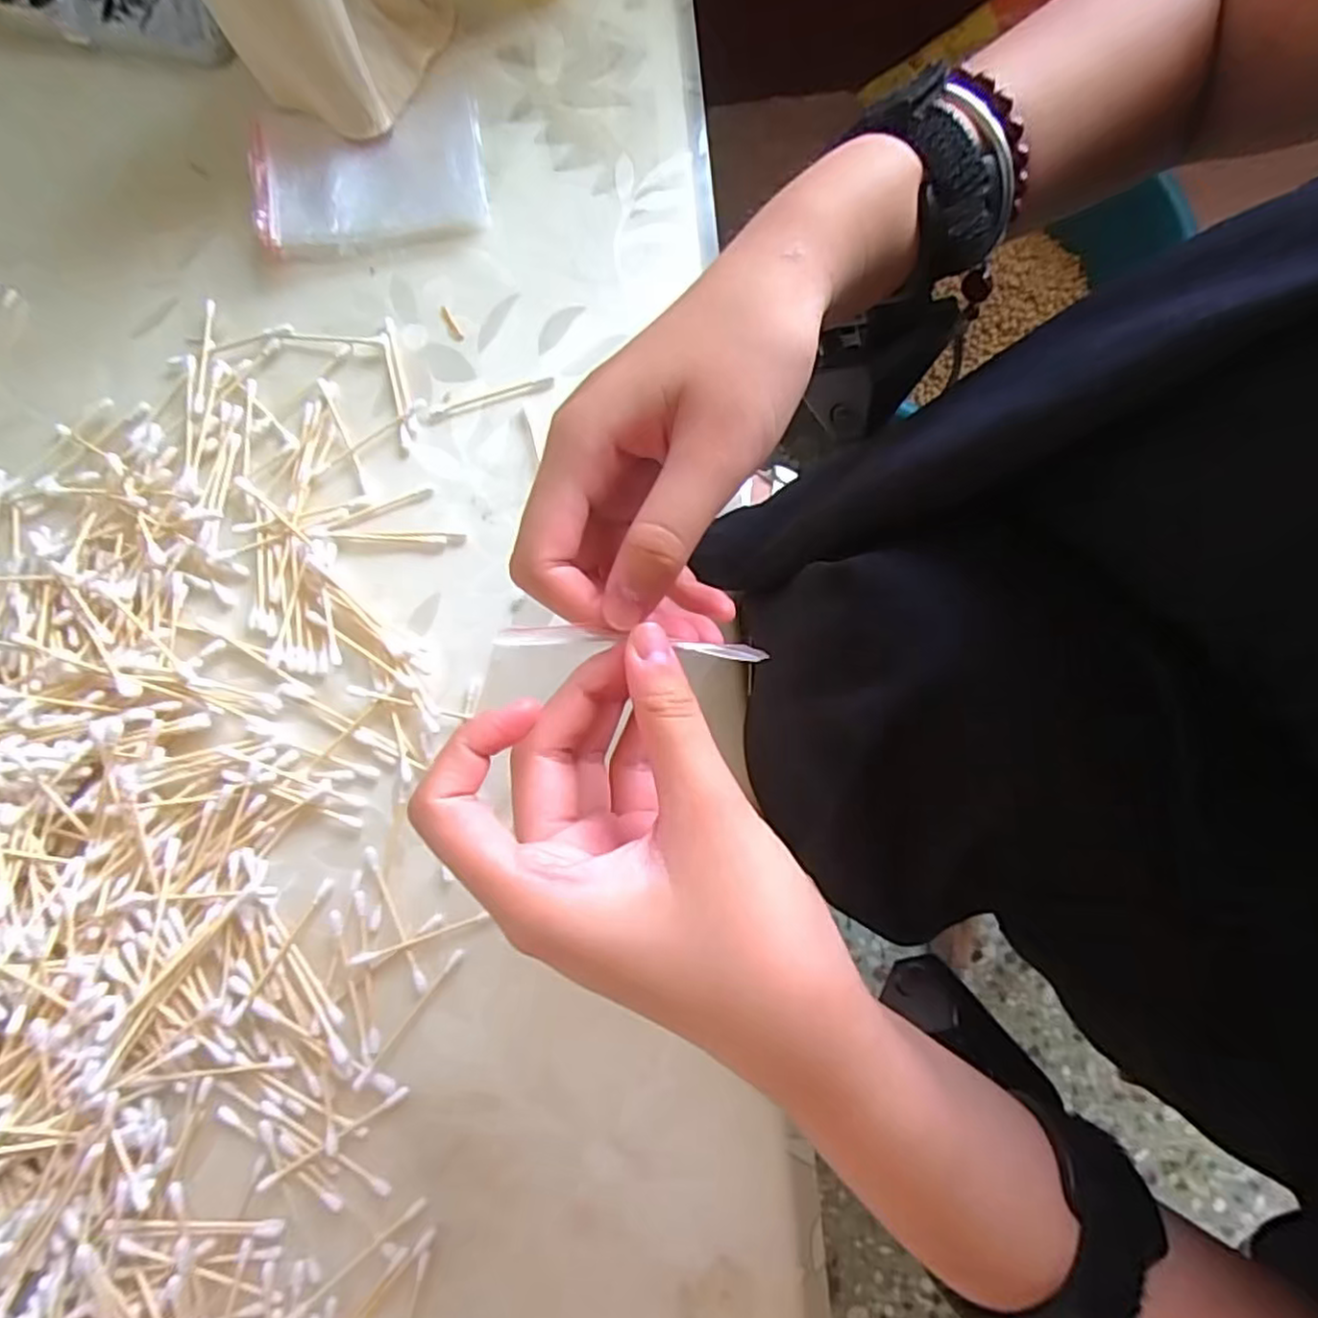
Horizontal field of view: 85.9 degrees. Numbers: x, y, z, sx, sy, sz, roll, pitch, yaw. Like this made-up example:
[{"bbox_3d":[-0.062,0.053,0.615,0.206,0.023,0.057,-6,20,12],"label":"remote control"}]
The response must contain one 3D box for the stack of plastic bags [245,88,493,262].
[{"bbox_3d":[-0.159,-0.270,0.389,0.120,0.019,0.085,-11,79,-3],"label":"stack of plastic bags"}]

